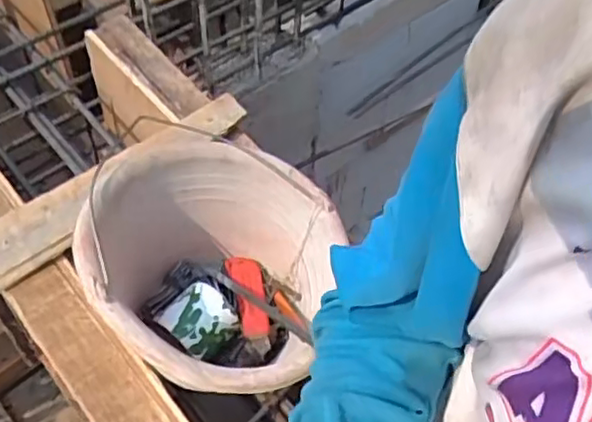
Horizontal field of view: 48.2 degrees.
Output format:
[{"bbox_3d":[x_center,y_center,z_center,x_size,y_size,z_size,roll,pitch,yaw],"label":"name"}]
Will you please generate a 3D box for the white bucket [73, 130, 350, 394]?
[{"bbox_3d":[-0.087,0.069,0.661,0.226,0.161,0.239,2,55,-3],"label":"white bucket"}]

